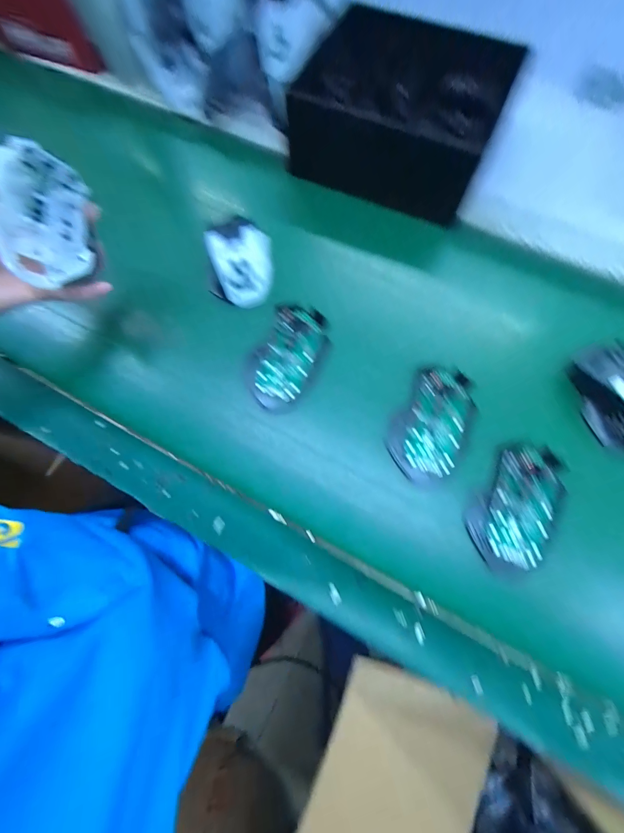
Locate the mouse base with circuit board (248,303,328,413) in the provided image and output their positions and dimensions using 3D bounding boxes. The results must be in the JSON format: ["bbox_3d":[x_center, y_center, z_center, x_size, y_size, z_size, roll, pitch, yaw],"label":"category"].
[{"bbox_3d":[-0.025,-0.064,0.336,0.066,0.017,0.115,26,76,11],"label":"mouse base with circuit board"}]

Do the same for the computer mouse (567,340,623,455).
[{"bbox_3d":[0.300,-0.015,0.314,0.072,0.051,0.119,-22,75,-5],"label":"computer mouse"}]

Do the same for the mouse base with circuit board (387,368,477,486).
[{"bbox_3d":[0.121,0.006,0.319,0.067,0.017,0.114,30,77,12],"label":"mouse base with circuit board"}]

